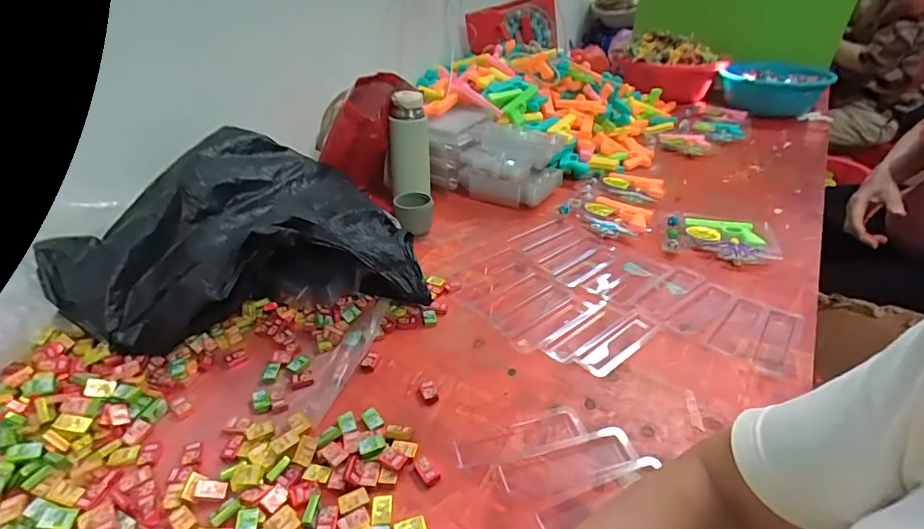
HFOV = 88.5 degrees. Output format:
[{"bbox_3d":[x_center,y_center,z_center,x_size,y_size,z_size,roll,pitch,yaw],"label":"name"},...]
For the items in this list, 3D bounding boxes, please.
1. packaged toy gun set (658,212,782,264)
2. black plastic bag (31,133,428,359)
[{"bbox_3d":[0.421,-0.043,0.778,0.170,0.020,0.112,10,35,17],"label":"packaged toy gun set"},{"bbox_3d":[-0.302,-0.032,0.652,0.439,0.172,0.357,-15,36,-19],"label":"black plastic bag"}]

